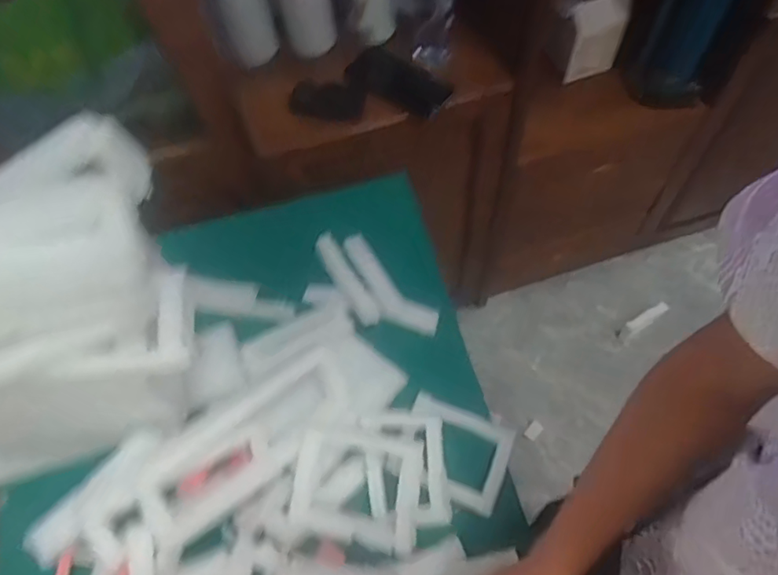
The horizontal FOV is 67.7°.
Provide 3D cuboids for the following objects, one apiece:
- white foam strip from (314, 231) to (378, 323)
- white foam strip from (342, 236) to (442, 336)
[{"bbox_3d":[-0.058,-0.016,0.765,0.030,0.015,0.150,-29,65,-10],"label":"white foam strip"},{"bbox_3d":[-0.007,-0.001,0.766,0.060,0.030,0.174,-42,68,-16],"label":"white foam strip"}]

